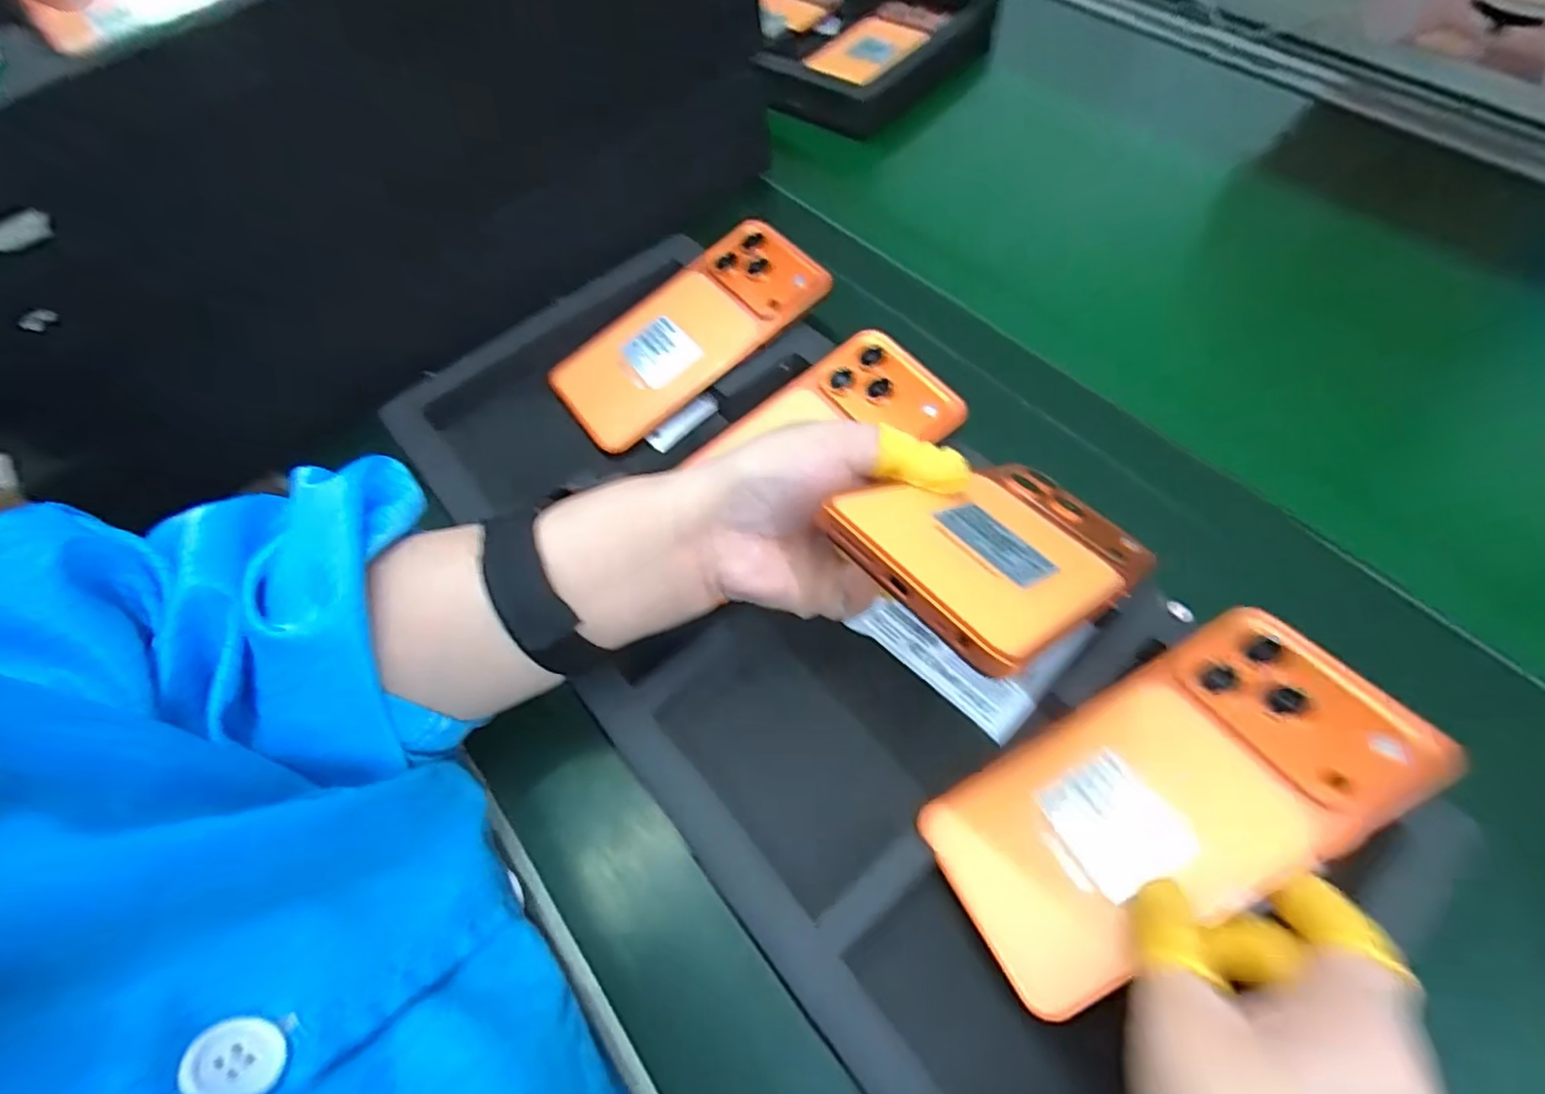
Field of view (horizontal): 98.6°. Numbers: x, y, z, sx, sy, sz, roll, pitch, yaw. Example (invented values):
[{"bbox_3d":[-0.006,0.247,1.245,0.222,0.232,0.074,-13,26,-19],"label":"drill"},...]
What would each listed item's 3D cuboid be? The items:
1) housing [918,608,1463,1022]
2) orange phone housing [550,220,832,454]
[{"bbox_3d":[0.139,0.087,0.238,0.162,0.006,0.080,-31,43,-1],"label":"housing"},{"bbox_3d":[-0.049,-0.125,0.392,0.163,0.013,0.076,-40,71,-2],"label":"orange phone housing"}]

